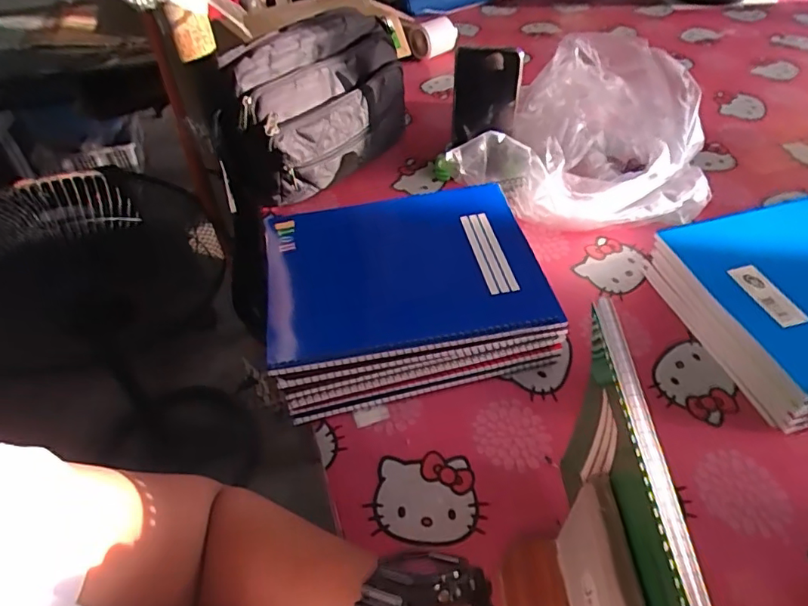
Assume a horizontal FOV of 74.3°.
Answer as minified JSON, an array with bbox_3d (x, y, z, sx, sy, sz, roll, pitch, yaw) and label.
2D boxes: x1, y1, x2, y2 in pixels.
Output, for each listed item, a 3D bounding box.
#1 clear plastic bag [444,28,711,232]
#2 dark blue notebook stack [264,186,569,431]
[{"bbox_3d":[0.251,-0.226,0.684,0.276,0.123,0.319,20,51,20],"label":"clear plastic bag"},{"bbox_3d":[0.001,-0.015,0.528,0.262,0.088,0.207,-12,47,-6],"label":"dark blue notebook stack"}]

